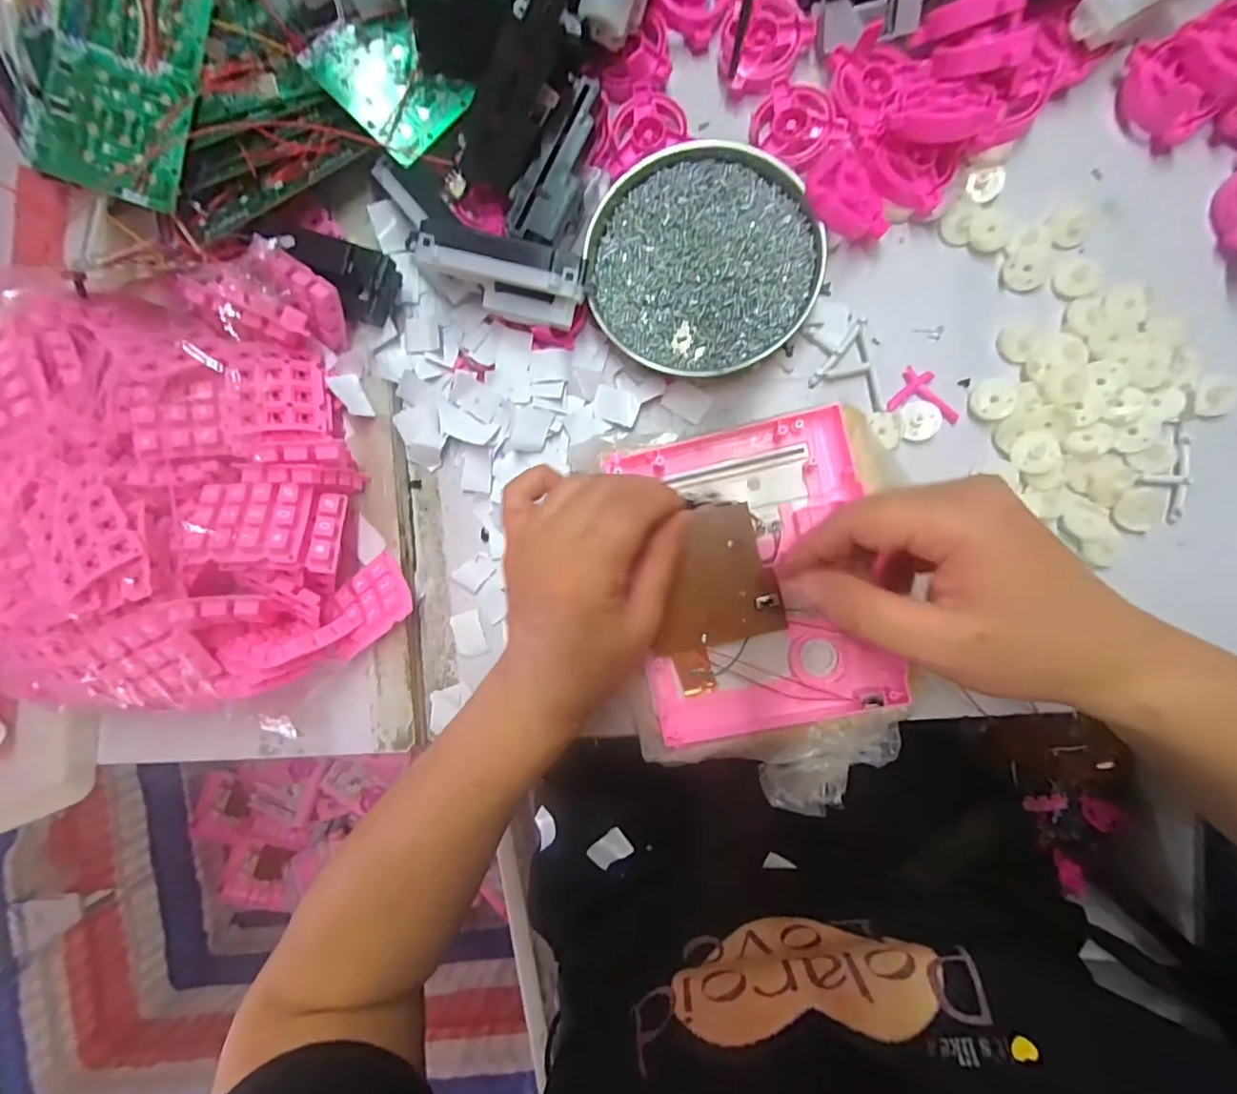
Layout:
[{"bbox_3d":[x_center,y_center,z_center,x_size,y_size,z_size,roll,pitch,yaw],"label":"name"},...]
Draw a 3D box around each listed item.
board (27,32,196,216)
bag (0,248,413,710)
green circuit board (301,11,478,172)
[{"bbox_3d":[-0.286,-0.236,0.312,0.069,0.006,0.072,15,93,-14],"label":"board"},{"bbox_3d":[-0.257,-0.031,0.323,0.213,0.093,0.245,-13,89,6],"label":"bag"},{"bbox_3d":[-0.129,-0.265,0.315,0.071,0.004,0.061,43,82,-13],"label":"green circuit board"}]

